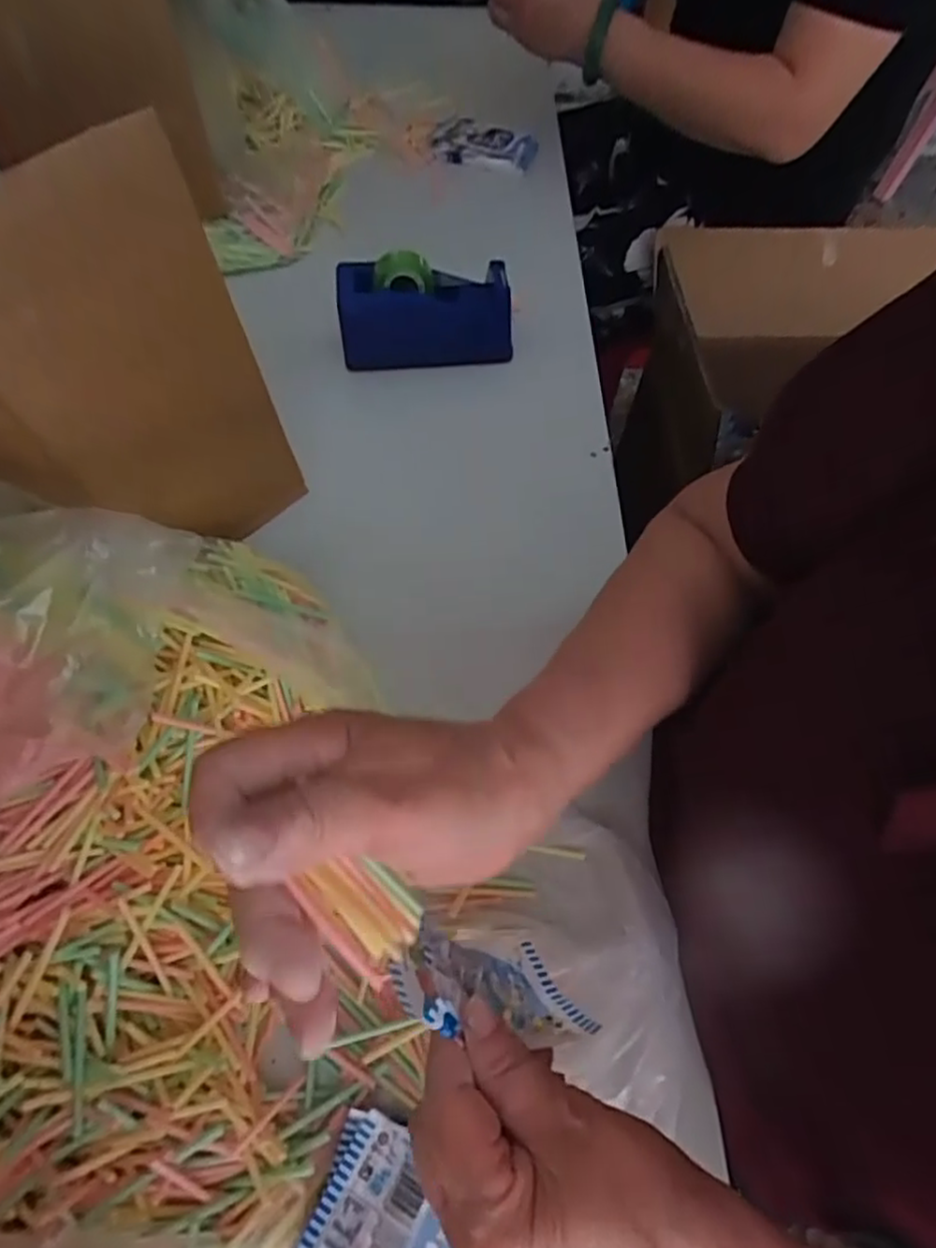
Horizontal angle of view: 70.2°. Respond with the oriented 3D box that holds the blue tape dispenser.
[{"bbox_3d":[-0.037,-0.275,0.584,0.149,0.077,0.053,-5,61,-5],"label":"blue tape dispenser"}]

